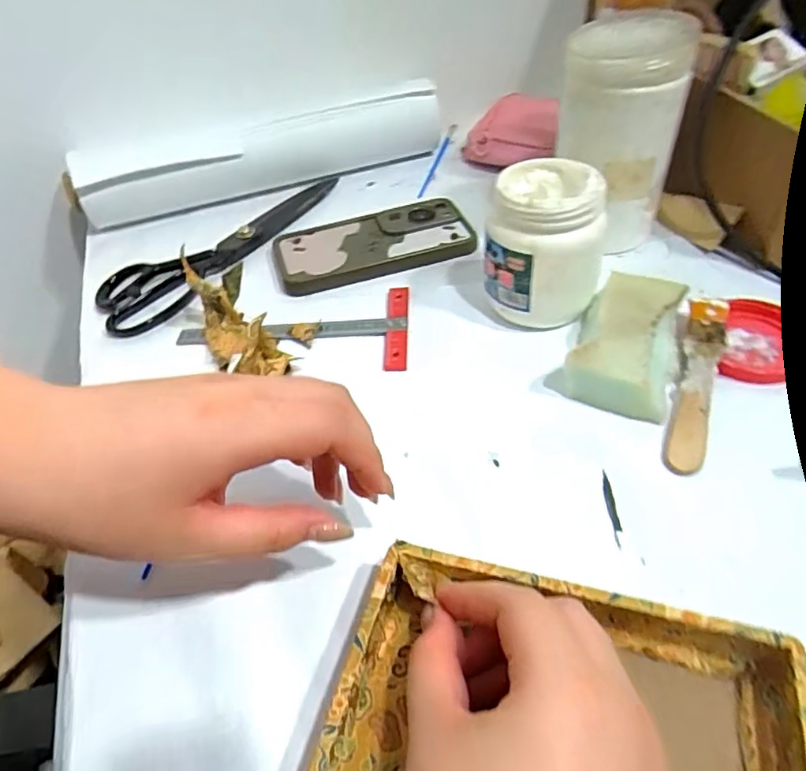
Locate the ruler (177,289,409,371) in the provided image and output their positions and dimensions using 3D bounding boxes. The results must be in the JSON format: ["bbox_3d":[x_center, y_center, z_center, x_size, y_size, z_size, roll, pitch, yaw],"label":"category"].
[{"bbox_3d":[-0.081,-0.040,0.429,0.168,0.005,0.084,-2,45,4],"label":"ruler"}]

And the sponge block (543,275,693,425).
[{"bbox_3d":[0.142,-0.029,0.374,0.067,0.034,0.098,19,50,22],"label":"sponge block"}]

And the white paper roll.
[{"bbox_3d":[-0.135,-0.230,0.572,0.346,0.065,0.061,-19,47,-13],"label":"white paper roll"}]

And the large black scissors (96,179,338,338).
[{"bbox_3d":[-0.142,-0.120,0.503,0.243,0.013,0.071,-34,52,-26],"label":"large black scissors"}]

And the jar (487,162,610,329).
[{"bbox_3d":[0.093,-0.092,0.397,0.072,0.095,0.067,3,46,8],"label":"jar"}]

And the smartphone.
[{"bbox_3d":[-0.026,-0.119,0.493,0.158,0.013,0.076,-15,46,-9],"label":"smartphone"}]

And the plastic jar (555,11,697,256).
[{"bbox_3d":[0.155,-0.183,0.436,0.083,0.143,0.075,10,47,15],"label":"plastic jar"}]

